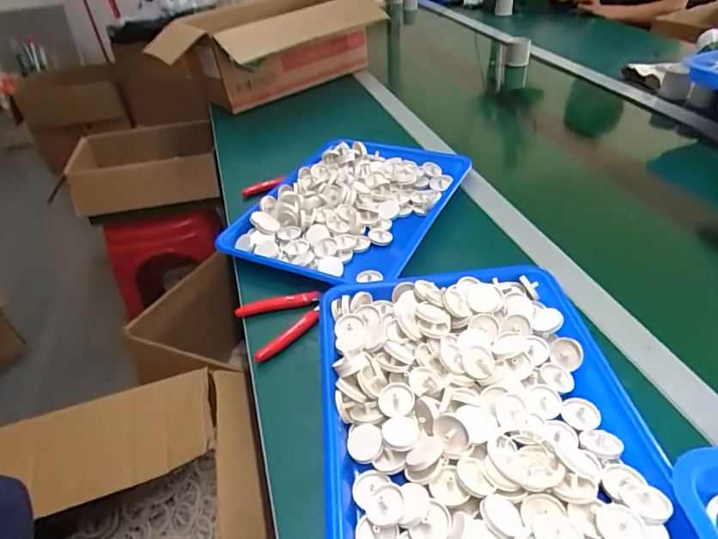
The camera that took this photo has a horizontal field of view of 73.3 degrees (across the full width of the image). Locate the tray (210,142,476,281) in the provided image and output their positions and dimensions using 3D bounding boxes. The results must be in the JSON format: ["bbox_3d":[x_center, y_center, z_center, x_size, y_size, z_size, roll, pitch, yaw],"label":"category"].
[{"bbox_3d":[-0.012,-0.098,0.694,0.247,0.033,0.332,14,43,23],"label":"tray"}]

